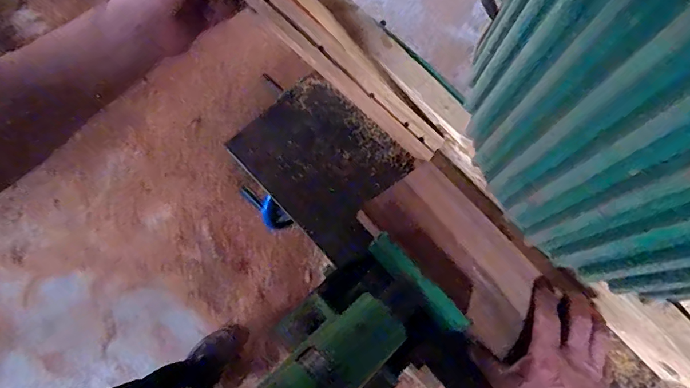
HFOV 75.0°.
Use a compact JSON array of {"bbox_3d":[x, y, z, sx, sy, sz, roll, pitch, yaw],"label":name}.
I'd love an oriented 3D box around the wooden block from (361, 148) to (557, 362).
[{"bbox_3d":[0.122,0.054,0.473,0.112,0.025,0.189,-41,77,-13],"label":"wooden block"}]

